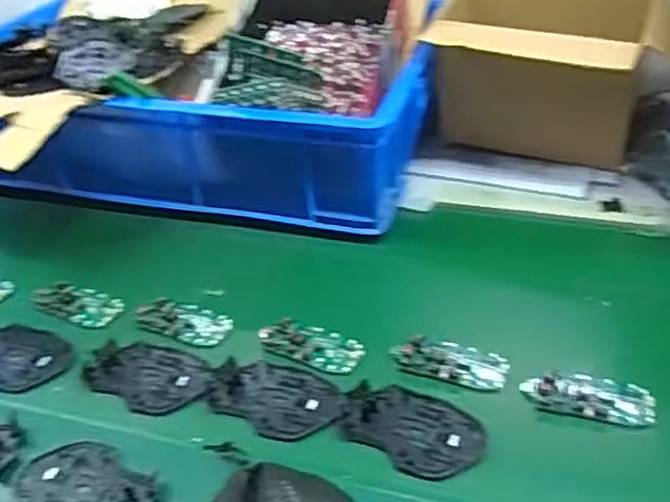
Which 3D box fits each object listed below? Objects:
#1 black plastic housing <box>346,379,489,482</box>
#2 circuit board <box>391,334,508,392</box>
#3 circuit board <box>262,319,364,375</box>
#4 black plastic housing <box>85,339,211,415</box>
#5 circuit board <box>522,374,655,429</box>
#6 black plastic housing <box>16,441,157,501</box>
[{"bbox_3d":[0.062,0.141,0.567,0.112,0.010,0.073,21,43,31],"label":"black plastic housing"},{"bbox_3d":[0.102,0.092,0.621,0.097,0.013,0.052,10,39,19],"label":"circuit board"},{"bbox_3d":[-0.021,0.085,0.650,0.097,0.007,0.047,15,41,25],"label":"circuit board"},{"bbox_3d":[-0.168,0.111,0.631,0.115,0.006,0.068,17,41,27],"label":"black plastic housing"},{"bbox_3d":[0.206,0.119,0.574,0.100,0.010,0.042,5,37,12],"label":"circuit board"},{"bbox_3d":[-0.190,0.182,0.534,0.108,0.008,0.073,25,45,34],"label":"black plastic housing"}]

